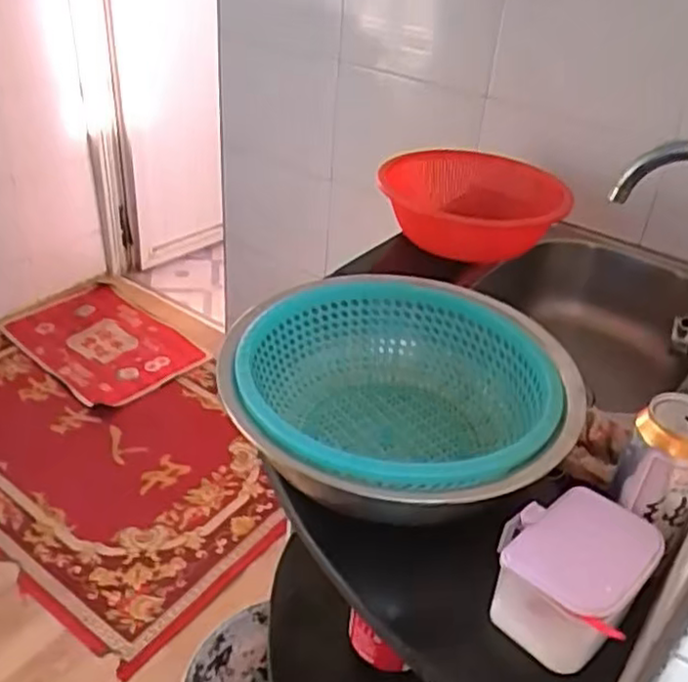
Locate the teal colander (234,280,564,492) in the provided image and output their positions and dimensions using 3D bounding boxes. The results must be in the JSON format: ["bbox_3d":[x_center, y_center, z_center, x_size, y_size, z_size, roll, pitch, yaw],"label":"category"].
[{"bbox_3d":[0.050,0.064,0.701,0.287,0.114,0.289,8,34,4],"label":"teal colander"}]

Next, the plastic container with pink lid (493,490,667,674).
[{"bbox_3d":[0.176,0.180,0.549,0.098,0.091,0.109,26,39,28],"label":"plastic container with pink lid"}]

